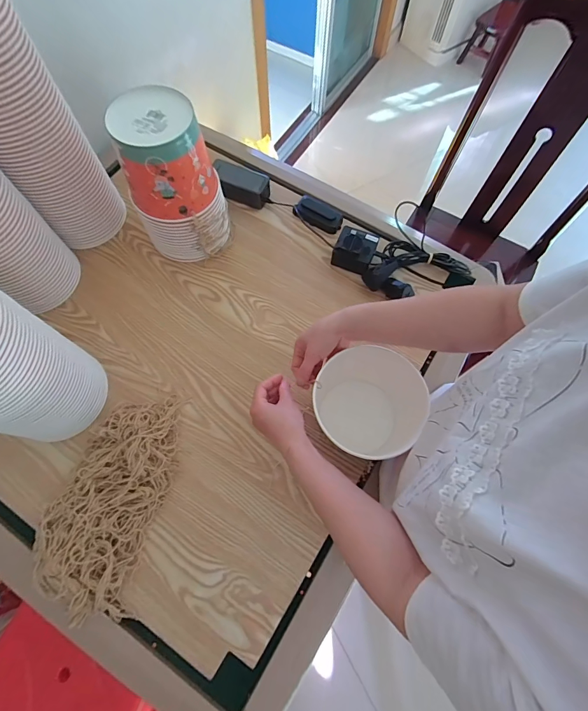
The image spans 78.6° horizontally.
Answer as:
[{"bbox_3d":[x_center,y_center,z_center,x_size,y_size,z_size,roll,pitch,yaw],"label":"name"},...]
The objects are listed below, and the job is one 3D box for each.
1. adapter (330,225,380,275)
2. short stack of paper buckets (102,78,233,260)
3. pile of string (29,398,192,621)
[{"bbox_3d":[0.122,-0.210,0.726,0.074,0.059,0.075,23,71,8],"label":"adapter"},{"bbox_3d":[-0.207,-0.298,0.642,0.142,0.254,0.138,16,70,6],"label":"short stack of paper buckets"},{"bbox_3d":[-0.282,0.211,0.551,0.152,0.064,0.322,11,70,4],"label":"pile of string"}]

